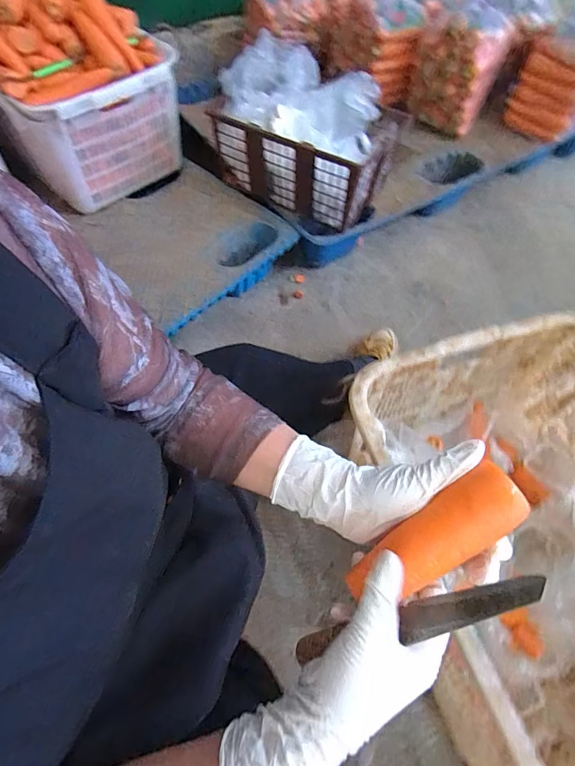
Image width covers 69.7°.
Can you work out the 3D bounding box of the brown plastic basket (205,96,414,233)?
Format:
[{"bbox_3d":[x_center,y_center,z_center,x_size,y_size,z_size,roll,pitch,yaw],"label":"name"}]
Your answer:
[{"bbox_3d":[0.046,-0.611,1.104,0.439,0.203,0.251,29,63,13],"label":"brown plastic basket"}]

